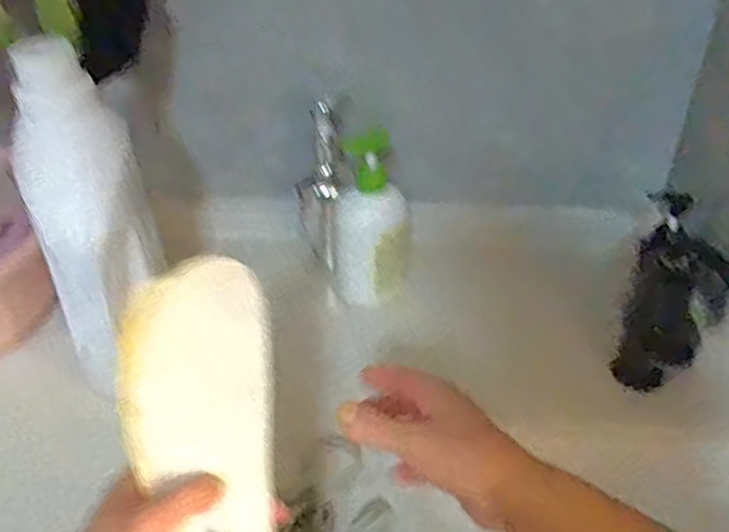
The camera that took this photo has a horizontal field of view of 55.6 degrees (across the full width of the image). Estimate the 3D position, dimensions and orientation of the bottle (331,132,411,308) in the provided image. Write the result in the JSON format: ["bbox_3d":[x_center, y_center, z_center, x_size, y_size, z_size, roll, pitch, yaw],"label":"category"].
[{"bbox_3d":[0.006,-0.054,0.759,0.090,0.177,0.082,0,39,1],"label":"bottle"}]

